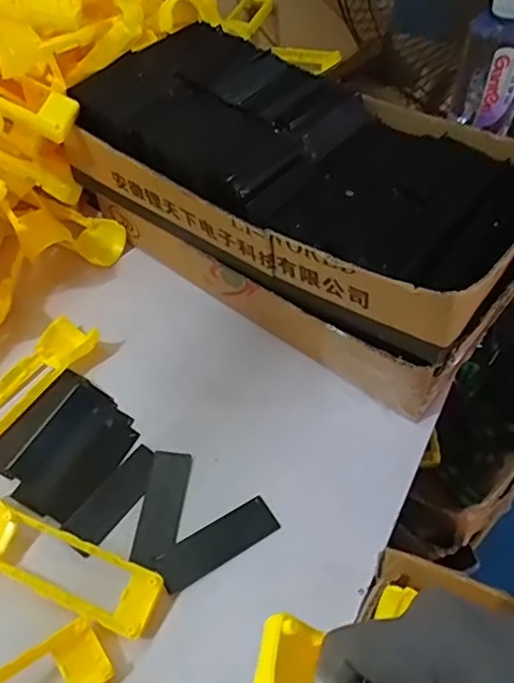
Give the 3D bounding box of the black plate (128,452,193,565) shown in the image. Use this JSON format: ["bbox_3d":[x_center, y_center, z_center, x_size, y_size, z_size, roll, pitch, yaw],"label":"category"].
[{"bbox_3d":[-0.072,0.124,0.435,0.030,0.005,0.087,3,51,4],"label":"black plate"}]

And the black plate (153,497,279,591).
[{"bbox_3d":[-0.029,0.148,0.420,0.091,0.004,0.030,-26,60,-21],"label":"black plate"}]

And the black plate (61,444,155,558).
[{"bbox_3d":[-0.110,0.120,0.440,0.034,0.004,0.090,23,52,27],"label":"black plate"}]

